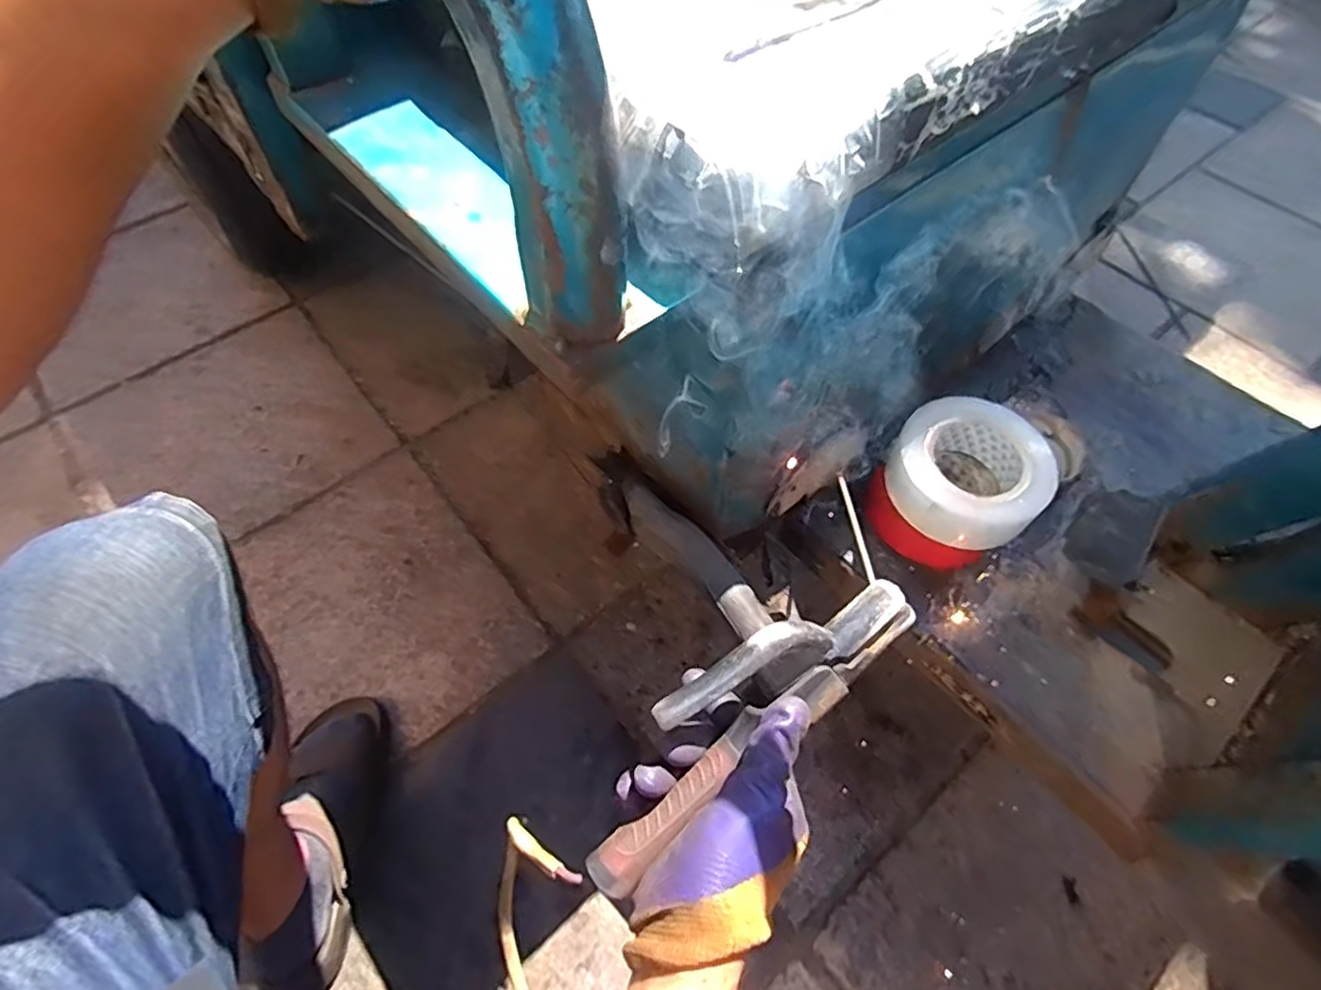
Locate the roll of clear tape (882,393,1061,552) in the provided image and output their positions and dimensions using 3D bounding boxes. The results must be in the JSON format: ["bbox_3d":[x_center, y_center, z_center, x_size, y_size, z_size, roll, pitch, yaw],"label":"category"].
[{"bbox_3d":[0.269,-0.025,0.585,0.124,0.054,0.136,0,58,0],"label":"roll of clear tape"}]

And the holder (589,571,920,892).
[{"bbox_3d":[0.043,0.126,0.382,0.237,0.045,0.057,-42,66,-5],"label":"holder"}]

